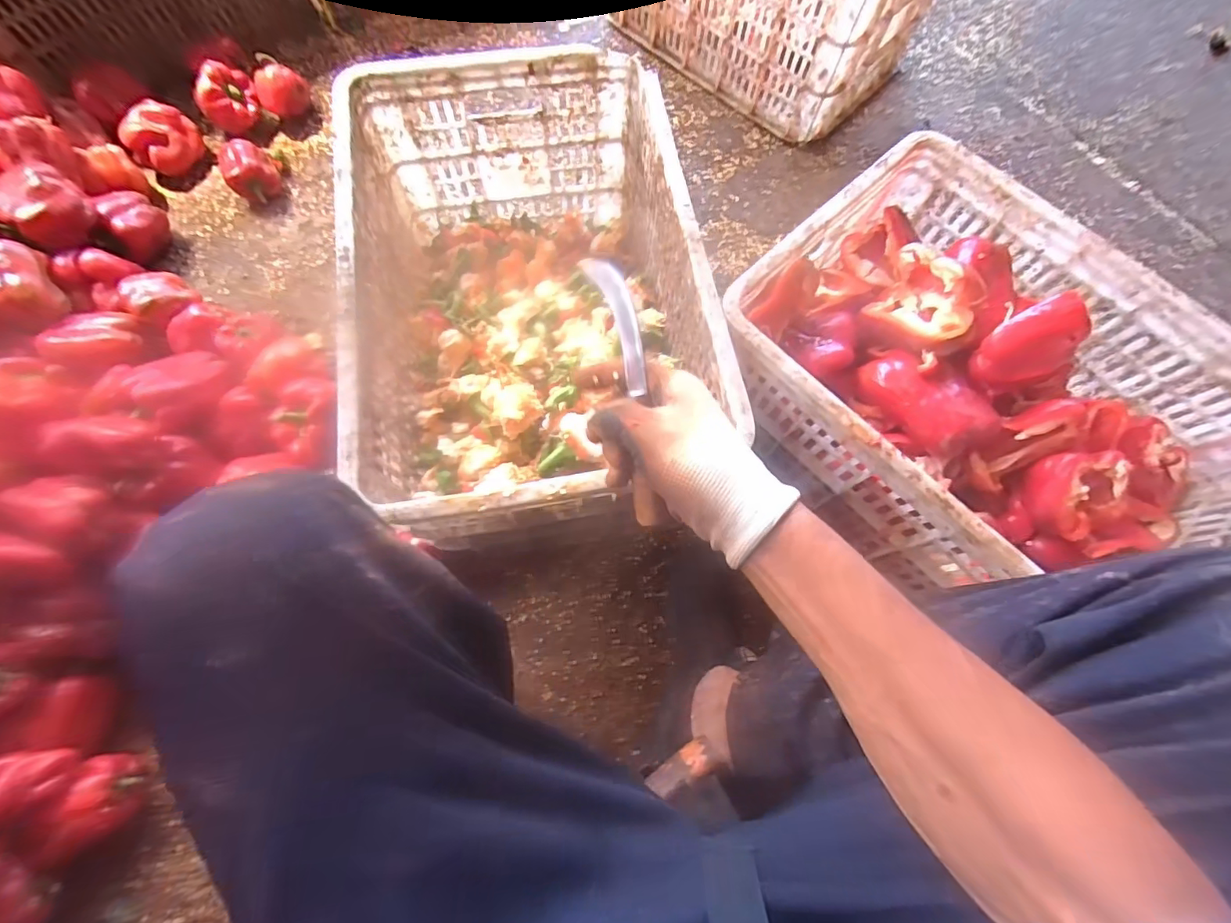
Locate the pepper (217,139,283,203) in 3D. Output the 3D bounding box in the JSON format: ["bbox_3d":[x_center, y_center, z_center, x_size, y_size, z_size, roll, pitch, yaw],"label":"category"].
[{"bbox_3d":[-0.626,-0.496,0.891,0.083,0.070,0.089,0,71,-1],"label":"pepper"}]

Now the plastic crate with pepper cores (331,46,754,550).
[{"bbox_3d":[-0.097,-0.190,0.632,0.355,0.253,0.546,-10,72,-5],"label":"plastic crate with pepper cores"}]

